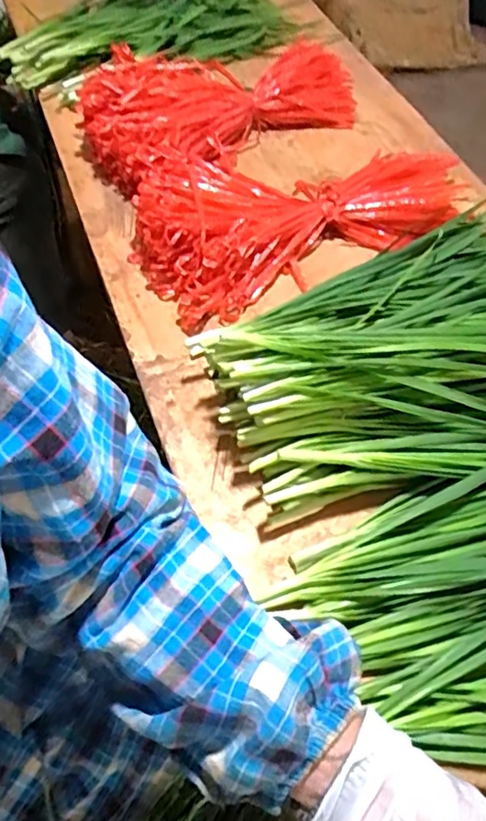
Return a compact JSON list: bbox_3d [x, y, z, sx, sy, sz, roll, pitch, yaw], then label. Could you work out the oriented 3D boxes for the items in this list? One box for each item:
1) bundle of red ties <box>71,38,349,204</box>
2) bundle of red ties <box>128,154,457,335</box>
[{"bbox_3d":[-0.024,-0.363,0.684,0.330,0.065,0.170,-25,63,-19],"label":"bundle of red ties"},{"bbox_3d":[0.068,-0.217,0.609,0.371,0.054,0.179,-22,62,-17],"label":"bundle of red ties"}]

